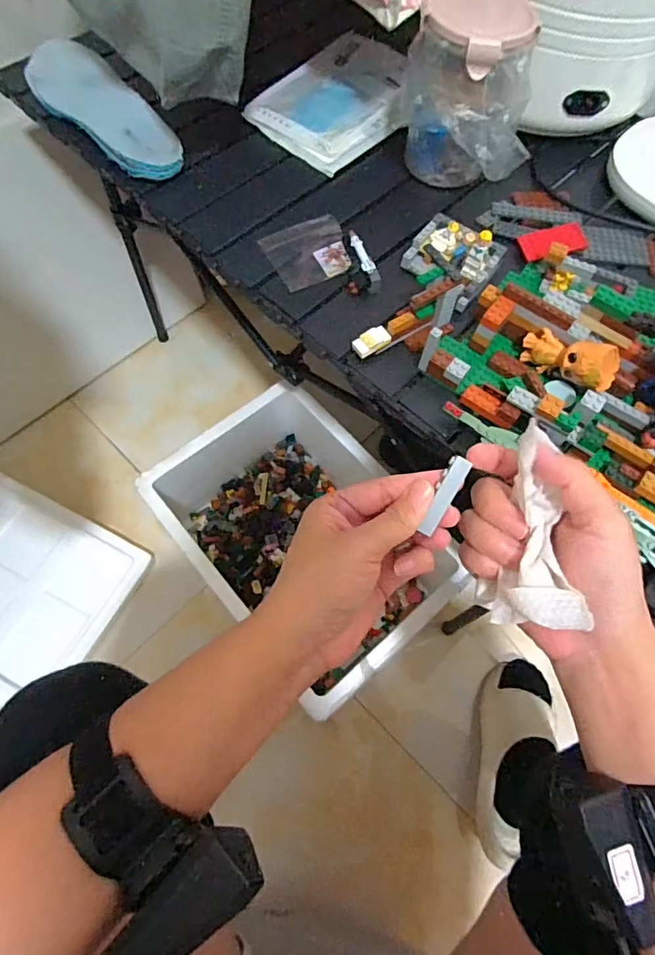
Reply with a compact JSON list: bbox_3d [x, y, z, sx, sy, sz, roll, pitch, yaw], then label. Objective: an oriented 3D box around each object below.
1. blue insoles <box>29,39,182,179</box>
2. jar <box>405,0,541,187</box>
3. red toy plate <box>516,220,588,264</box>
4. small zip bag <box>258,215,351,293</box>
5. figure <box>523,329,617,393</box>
[{"bbox_3d":[-0.258,-0.418,0.561,0.088,0.016,0.272,-35,71,-17],"label":"blue insoles"},{"bbox_3d":[0.136,-0.372,0.493,0.114,0.132,0.109,1,65,-2],"label":"jar"},{"bbox_3d":[0.230,-0.240,0.505,0.067,0.008,0.030,-18,81,0],"label":"red toy plate"},{"bbox_3d":[-0.018,-0.229,0.500,0.079,0.006,0.075,-24,68,-13],"label":"small zip bag"},{"bbox_3d":[0.201,-0.101,0.417,0.037,0.035,0.075,-41,49,-18],"label":"figure"}]

